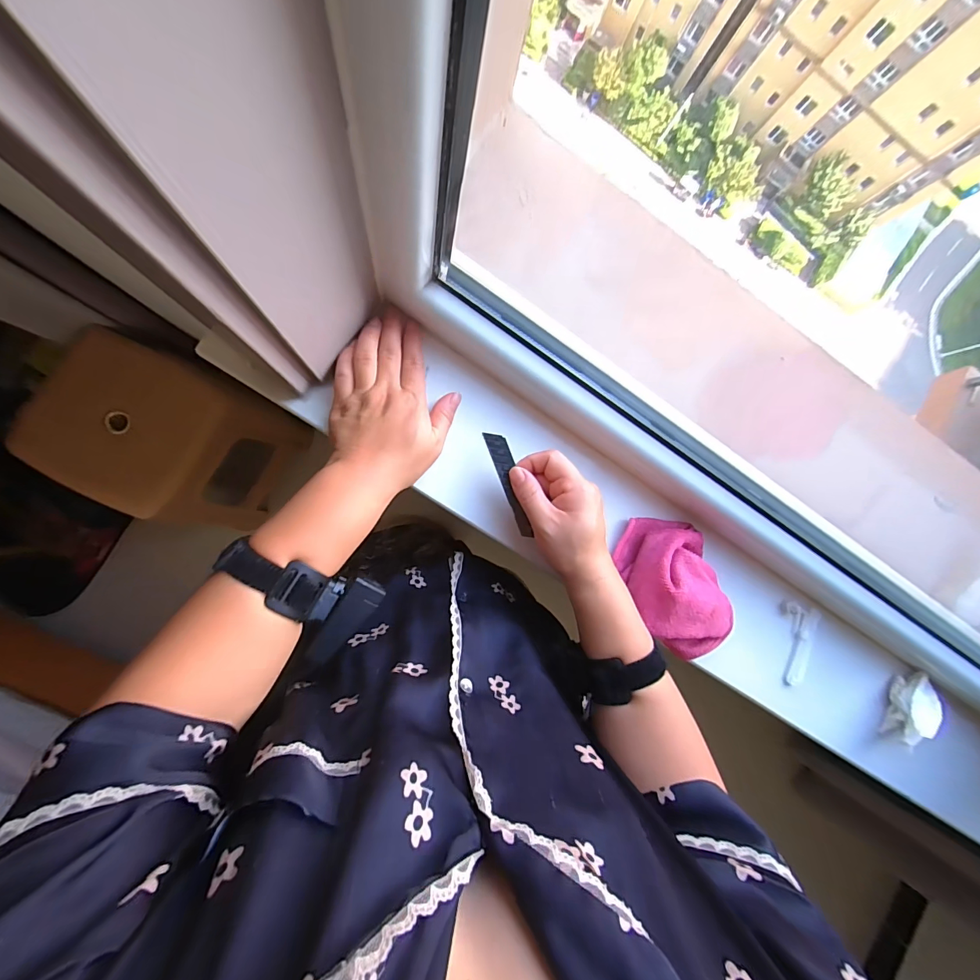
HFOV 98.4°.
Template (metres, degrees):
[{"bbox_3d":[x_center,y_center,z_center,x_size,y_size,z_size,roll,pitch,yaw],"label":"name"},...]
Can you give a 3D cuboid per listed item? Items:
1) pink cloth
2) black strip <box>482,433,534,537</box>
[{"bbox_3d":[0.179,0.094,0.394,0.088,0.048,0.139,-19,92,-9],"label":"pink cloth"},{"bbox_3d":[0.017,-0.005,0.368,0.017,0.008,0.094,-18,94,-9],"label":"black strip"}]

